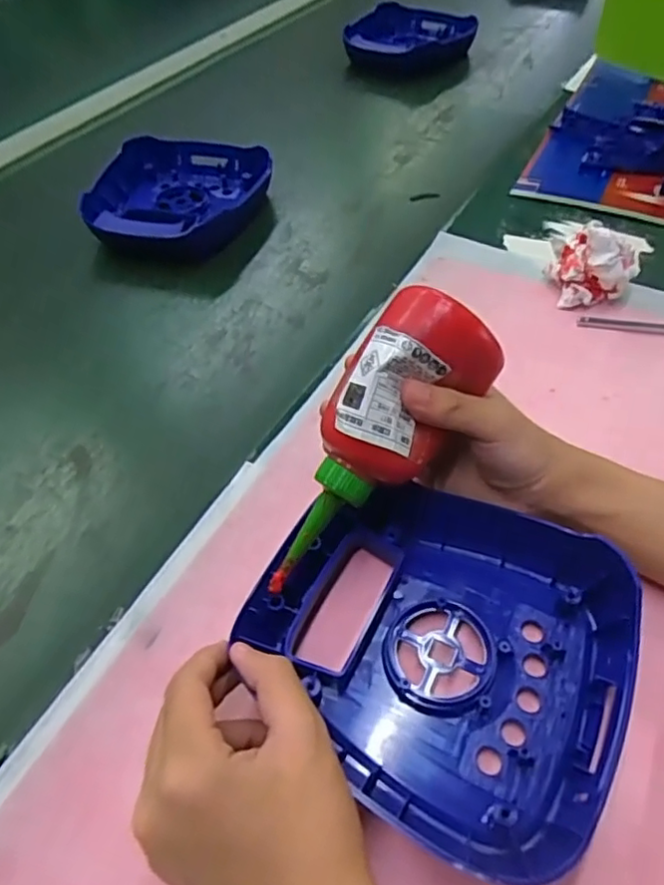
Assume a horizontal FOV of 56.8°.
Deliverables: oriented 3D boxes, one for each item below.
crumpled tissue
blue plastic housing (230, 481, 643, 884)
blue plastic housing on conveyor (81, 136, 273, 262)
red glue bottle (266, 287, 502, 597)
[{"bbox_3d":[0.216,-0.147,0.506,0.060,0.059,0.050,-4,49,0],"label":"crumpled tissue"},{"bbox_3d":[0.054,0.098,0.313,0.178,0.039,0.166,25,56,23],"label":"blue plastic housing"},{"bbox_3d":[-0.158,-0.235,0.615,0.172,0.047,0.204,9,51,11],"label":"blue plastic housing on conveyor"},{"bbox_3d":[0.017,0.001,0.312,0.053,0.047,0.166,37,98,30],"label":"red glue bottle"}]

